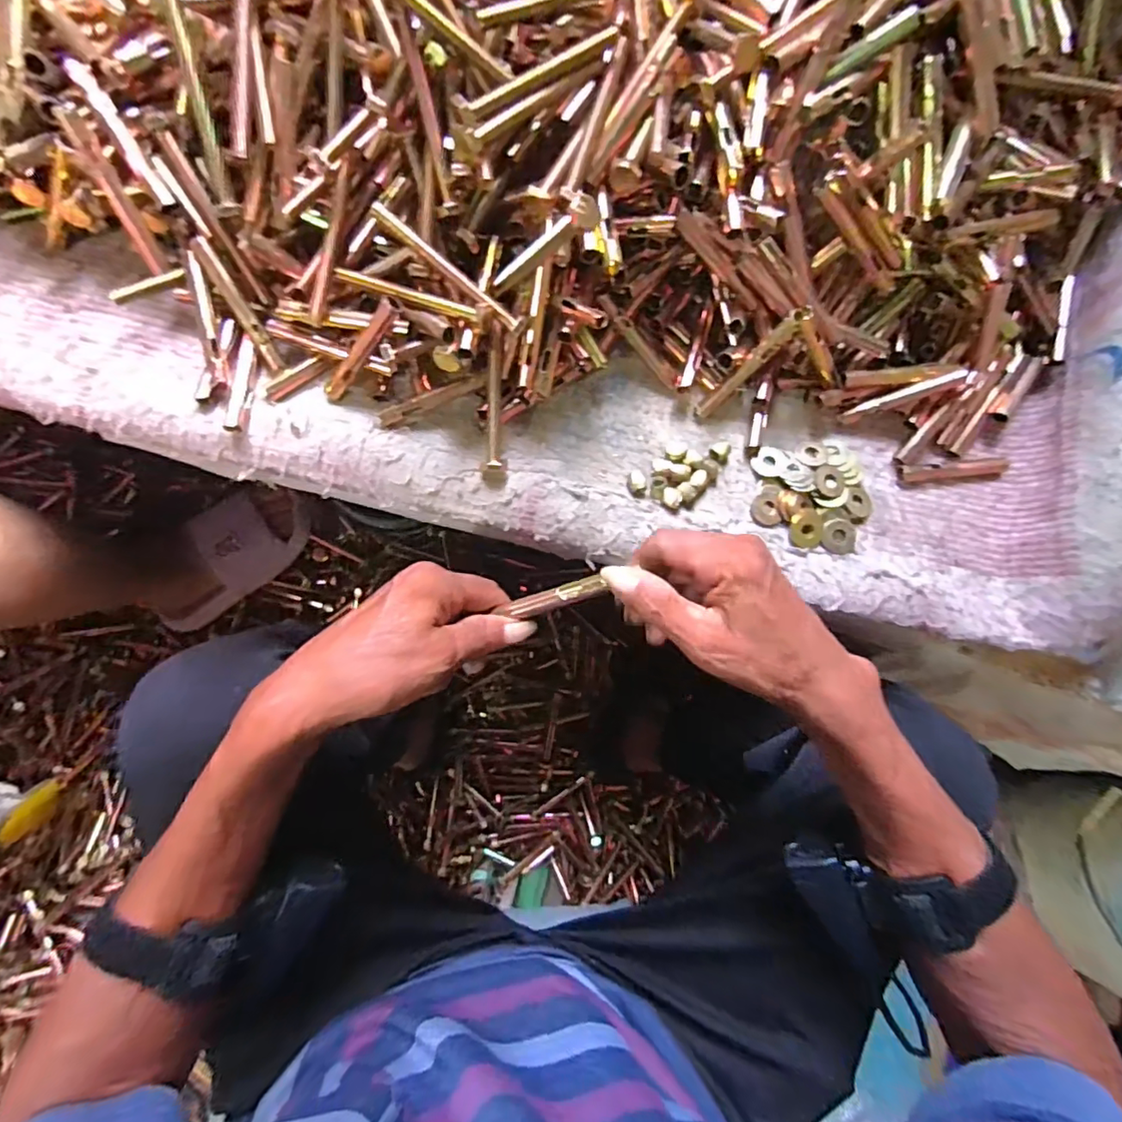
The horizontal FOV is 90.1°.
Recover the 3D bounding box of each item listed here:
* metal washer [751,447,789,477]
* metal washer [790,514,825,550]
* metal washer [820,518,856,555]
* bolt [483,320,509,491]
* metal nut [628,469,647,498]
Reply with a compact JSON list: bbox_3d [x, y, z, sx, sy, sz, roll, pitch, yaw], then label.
[{"bbox_3d":[0.154,-0.072,0.410,0.023,0.005,0.023,1,83,-7],"label":"metal washer"},{"bbox_3d":[0.176,-0.022,0.398,0.025,0.005,0.023,1,83,-7],"label":"metal washer"},{"bbox_3d":[0.201,-0.018,0.404,0.026,0.004,0.024,1,83,-7],"label":"metal washer"},{"bbox_3d":[-0.043,-0.101,0.372,0.016,0.016,0.105,1,106,-7],"label":"bolt"},{"bbox_3d":[0.054,-0.054,0.393,0.012,0.005,0.019,-5,84,-8],"label":"metal nut"}]

